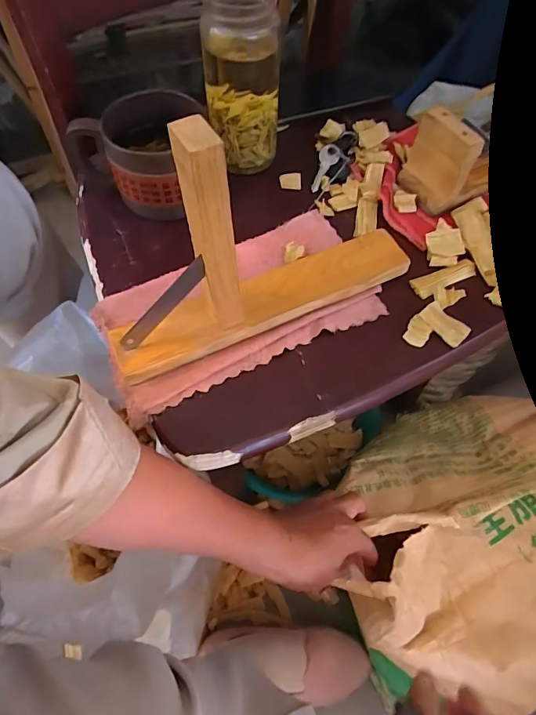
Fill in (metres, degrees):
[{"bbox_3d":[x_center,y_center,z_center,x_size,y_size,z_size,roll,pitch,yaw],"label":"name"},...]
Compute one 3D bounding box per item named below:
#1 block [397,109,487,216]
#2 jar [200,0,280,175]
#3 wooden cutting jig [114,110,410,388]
[{"bbox_3d":[0.162,-0.187,0.430,0.026,0.074,0.063,-23,65,-15],"label":"block"},{"bbox_3d":[-0.025,-0.262,0.430,0.067,0.145,0.067,-5,62,-6],"label":"jar"},{"bbox_3d":[0.000,-0.086,0.321,0.258,0.173,0.055,-22,65,-14],"label":"wooden cutting jig"}]

